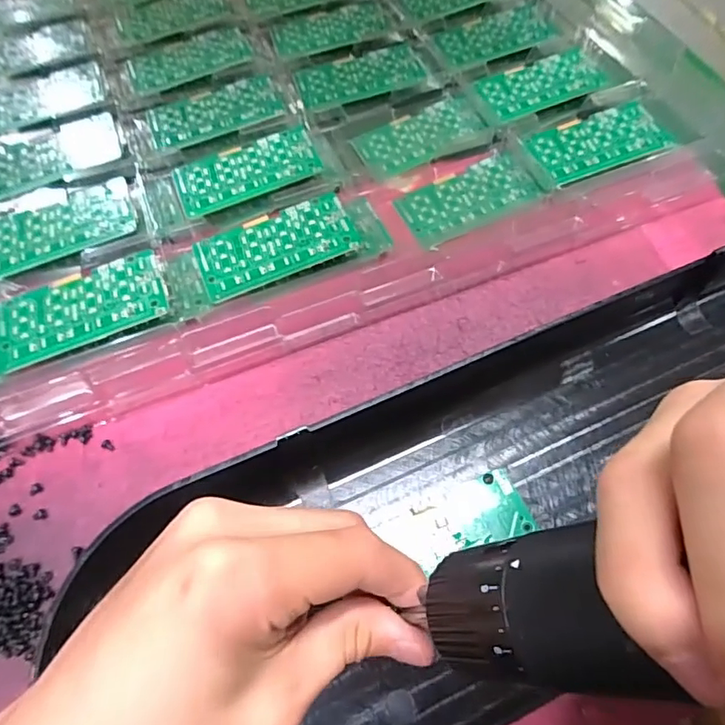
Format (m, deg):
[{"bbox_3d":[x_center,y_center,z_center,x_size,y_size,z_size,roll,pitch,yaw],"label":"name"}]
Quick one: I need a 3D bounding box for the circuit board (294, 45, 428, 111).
[{"bbox_3d":[-0.001,-0.216,0.400,0.094,0.004,0.053,-17,63,-8],"label":"circuit board"}]

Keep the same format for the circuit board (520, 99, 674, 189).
[{"bbox_3d":[0.161,-0.150,0.360,0.087,0.004,0.048,-20,65,-4],"label":"circuit board"}]

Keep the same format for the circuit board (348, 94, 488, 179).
[{"bbox_3d":[0.042,-0.167,0.389,0.090,0.004,0.044,-26,66,-5],"label":"circuit board"}]

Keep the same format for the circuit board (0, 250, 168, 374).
[{"bbox_3d":[-0.160,-0.032,0.300,0.093,0.007,0.045,-21,64,-10],"label":"circuit board"}]

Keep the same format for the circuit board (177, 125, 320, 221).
[{"bbox_3d":[-0.076,-0.129,0.352,0.094,0.005,0.048,-21,64,-10],"label":"circuit board"}]

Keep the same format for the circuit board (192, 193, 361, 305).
[{"bbox_3d":[-0.052,-0.072,0.321,0.094,0.007,0.049,-22,64,-10],"label":"circuit board"}]

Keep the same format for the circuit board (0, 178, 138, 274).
[{"bbox_3d":[-0.191,-0.087,0.330,0.093,0.004,0.048,-19,63,-9],"label":"circuit board"}]

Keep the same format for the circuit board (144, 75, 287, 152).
[{"bbox_3d":[-0.106,-0.182,0.382,0.092,0.004,0.049,-19,63,-9],"label":"circuit board"}]

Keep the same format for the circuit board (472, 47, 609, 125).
[{"bbox_3d":[0.133,-0.206,0.390,0.086,0.005,0.049,-17,63,-8],"label":"circuit board"}]

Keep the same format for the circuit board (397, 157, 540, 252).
[{"bbox_3d":[0.071,-0.109,0.355,0.089,0.004,0.048,-24,65,-5],"label":"circuit board"}]

